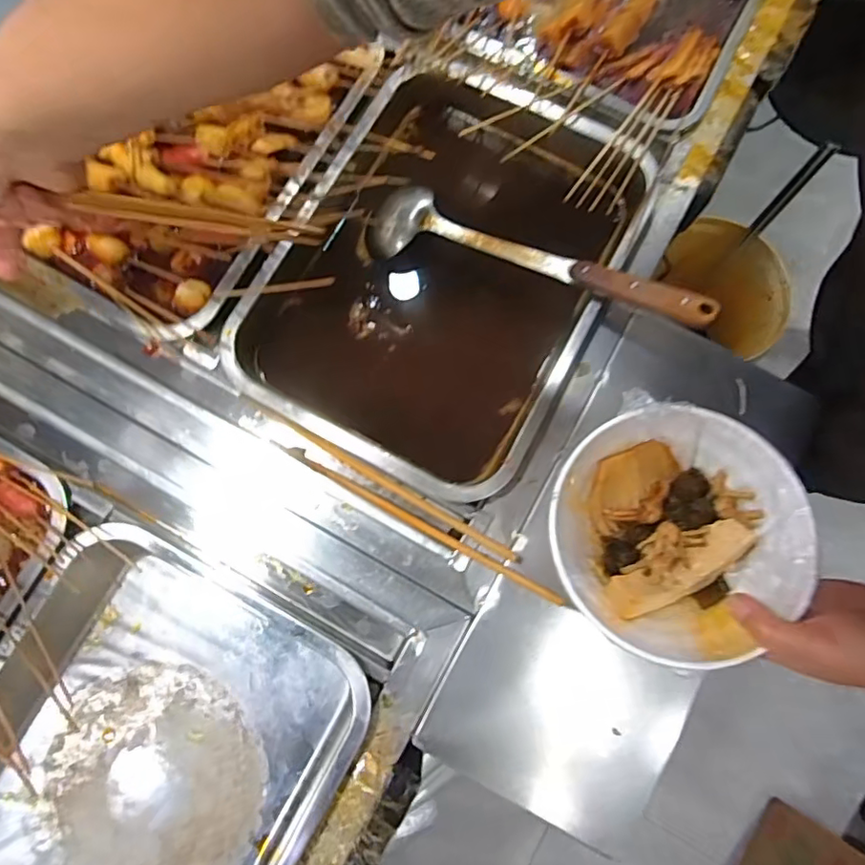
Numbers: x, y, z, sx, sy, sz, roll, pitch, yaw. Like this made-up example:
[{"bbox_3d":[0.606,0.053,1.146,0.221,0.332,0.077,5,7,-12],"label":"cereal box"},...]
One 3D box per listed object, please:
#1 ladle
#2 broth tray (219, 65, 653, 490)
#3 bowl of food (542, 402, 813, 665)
[{"bbox_3d":[0.092,-0.169,0.533,0.326,0.079,0.078,20,79,4],"label":"ladle"},{"bbox_3d":[0.006,-0.149,0.584,0.291,0.130,0.384,27,80,2],"label":"broth tray"},{"bbox_3d":[0.177,0.075,0.434,0.176,0.061,0.177,0,78,0],"label":"bowl of food"}]

